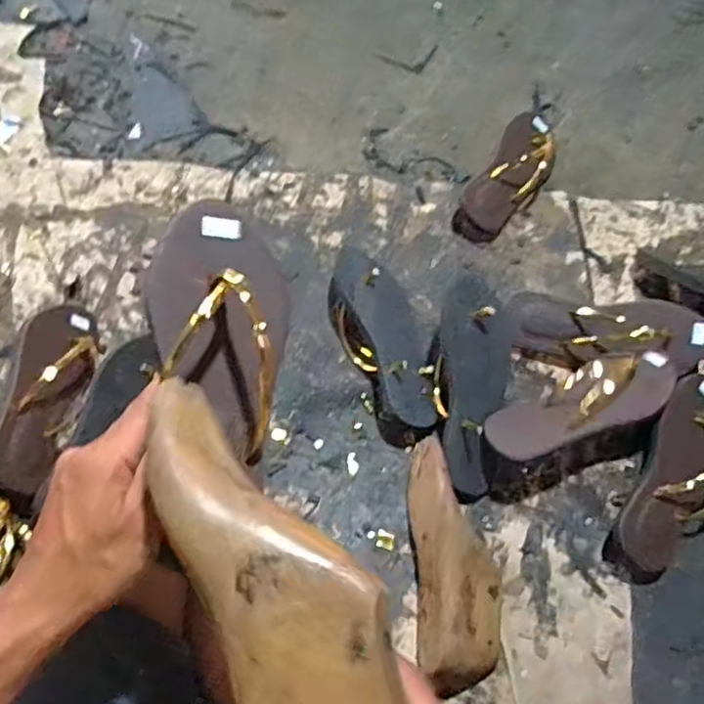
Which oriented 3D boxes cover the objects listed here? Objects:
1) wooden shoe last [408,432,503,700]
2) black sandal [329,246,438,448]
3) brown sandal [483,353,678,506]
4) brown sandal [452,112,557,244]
[{"bbox_3d":[0.106,0.206,0.677,0.083,0.071,0.231,0,63,-2],"label":"wooden shoe last"},{"bbox_3d":[0.034,-0.014,0.798,0.104,0.060,0.244,-4,63,-5],"label":"black sandal"},{"bbox_3d":[0.254,0.073,0.740,0.245,0.087,0.098,-28,68,-2],"label":"brown sandal"},{"bbox_3d":[0.223,-0.244,0.940,0.081,0.069,0.233,28,65,12],"label":"brown sandal"}]

